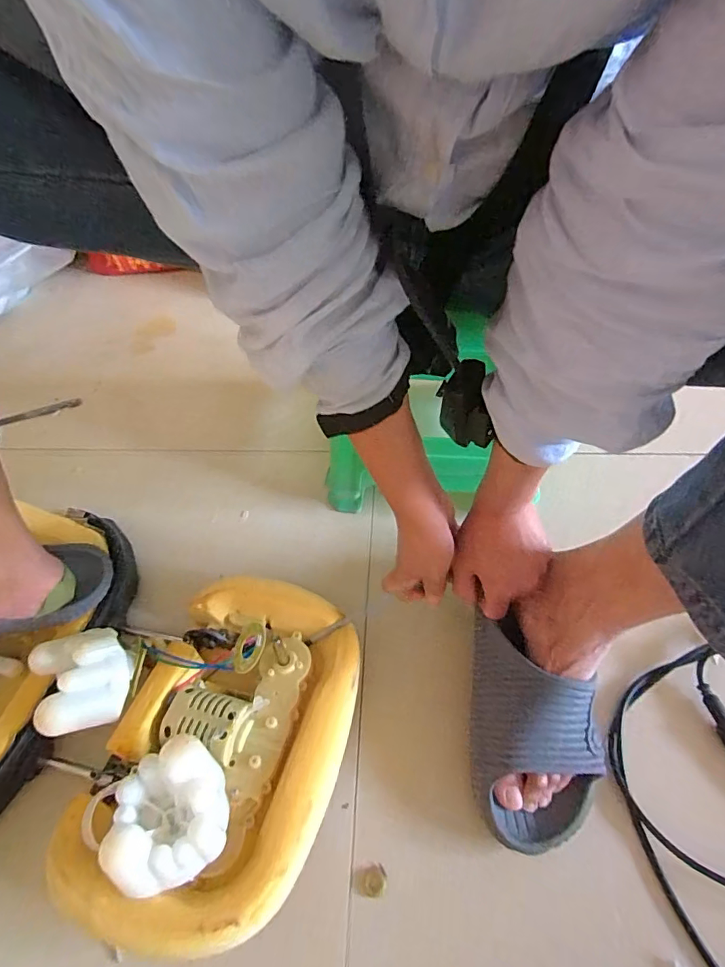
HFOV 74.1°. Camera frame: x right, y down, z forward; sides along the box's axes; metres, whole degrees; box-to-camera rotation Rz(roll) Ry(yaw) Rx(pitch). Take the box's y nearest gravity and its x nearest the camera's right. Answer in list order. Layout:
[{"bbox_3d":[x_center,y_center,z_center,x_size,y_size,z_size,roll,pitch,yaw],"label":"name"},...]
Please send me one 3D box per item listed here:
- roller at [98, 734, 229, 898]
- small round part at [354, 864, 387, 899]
[{"bbox_3d":[-0.146,0.245,0.355,0.081,0.056,0.085,-16,51,-8],"label":"roller"},{"bbox_3d":[0.006,0.332,0.401,0.026,0.014,0.021,1,50,5],"label":"small round part"}]

